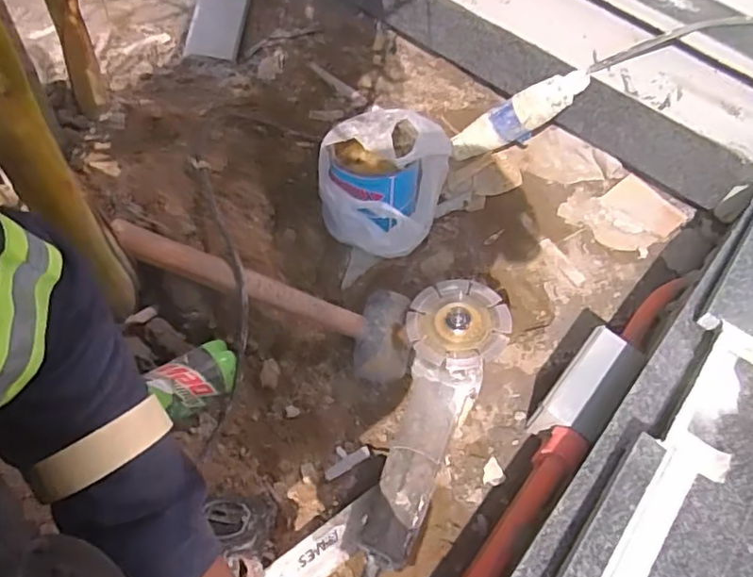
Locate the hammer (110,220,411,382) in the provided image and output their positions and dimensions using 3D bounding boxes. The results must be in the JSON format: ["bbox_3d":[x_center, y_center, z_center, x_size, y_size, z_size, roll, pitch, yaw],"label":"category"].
[{"bbox_3d":[-0.119,0.011,0.632,0.328,0.071,0.092,21,59,-14],"label":"hammer"}]

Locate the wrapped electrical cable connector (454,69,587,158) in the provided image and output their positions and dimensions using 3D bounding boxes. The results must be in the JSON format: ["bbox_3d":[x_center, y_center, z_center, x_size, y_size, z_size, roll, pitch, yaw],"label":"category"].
[{"bbox_3d":[0.182,-0.220,0.757,0.053,0.194,0.040,29,52,-37],"label":"wrapped electrical cable connector"}]

